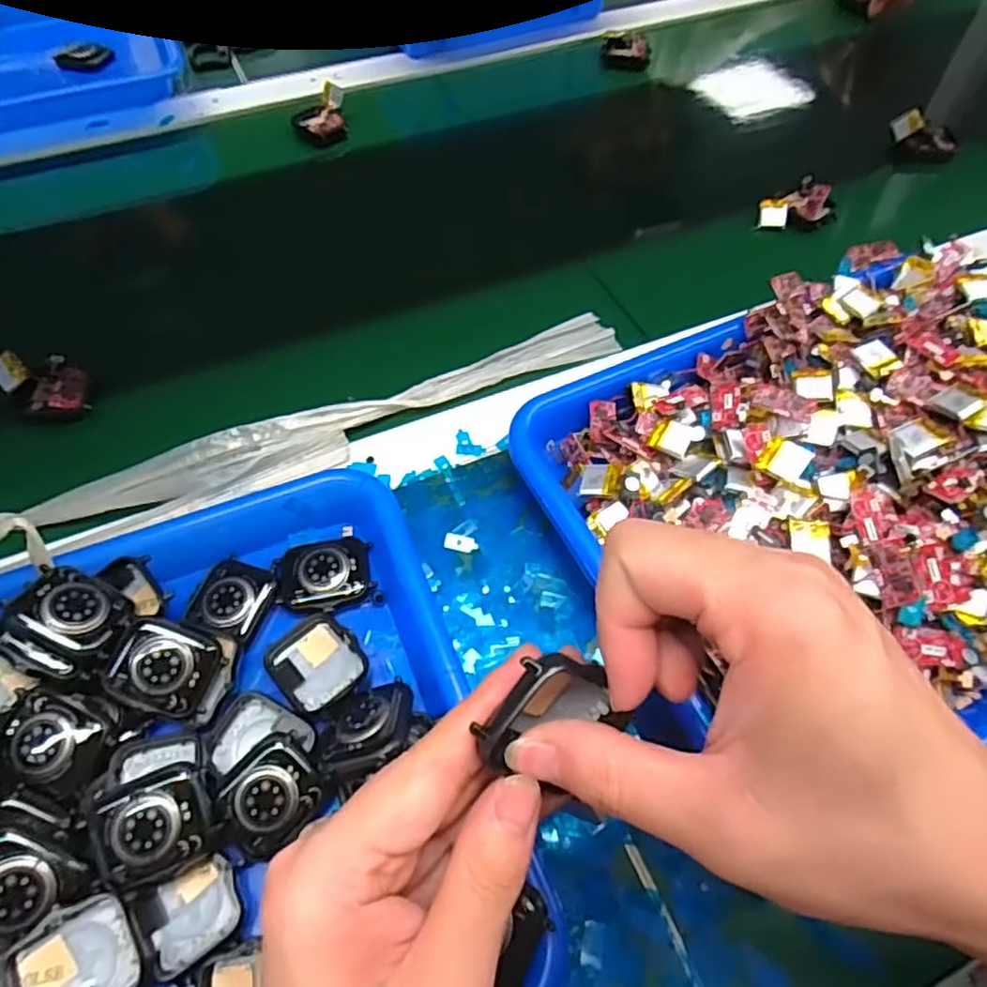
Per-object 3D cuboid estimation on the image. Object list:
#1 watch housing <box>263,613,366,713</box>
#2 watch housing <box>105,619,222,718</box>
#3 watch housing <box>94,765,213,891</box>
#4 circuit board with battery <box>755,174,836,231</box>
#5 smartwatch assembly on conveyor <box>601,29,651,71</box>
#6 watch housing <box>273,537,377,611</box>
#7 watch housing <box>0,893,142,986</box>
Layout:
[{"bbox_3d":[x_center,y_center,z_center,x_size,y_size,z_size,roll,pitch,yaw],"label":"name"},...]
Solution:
[{"bbox_3d":[-0.082,0.079,0.305,0.038,0.007,0.041,-37,66,-21],"label":"watch housing"},{"bbox_3d":[-0.146,0.078,0.290,0.042,0.010,0.037,23,74,-10],"label":"watch housing"},{"bbox_3d":[-0.132,0.127,0.252,0.040,0.008,0.035,-18,61,-12],"label":"watch housing"},{"bbox_3d":[0.235,-0.221,0.505,0.055,0.021,0.041,-23,61,-14],"label":"circuit board with battery"},{"bbox_3d":[0.133,-0.442,0.651,0.047,0.024,0.025,12,59,7],"label":"smartwatch assembly on conveyor"},{"bbox_3d":[-0.085,0.041,0.328,0.045,0.010,0.035,-10,59,-7],"label":"watch housing"},{"bbox_3d":[-0.150,0.170,0.235,0.041,0.011,0.039,-22,61,-13],"label":"watch housing"}]

